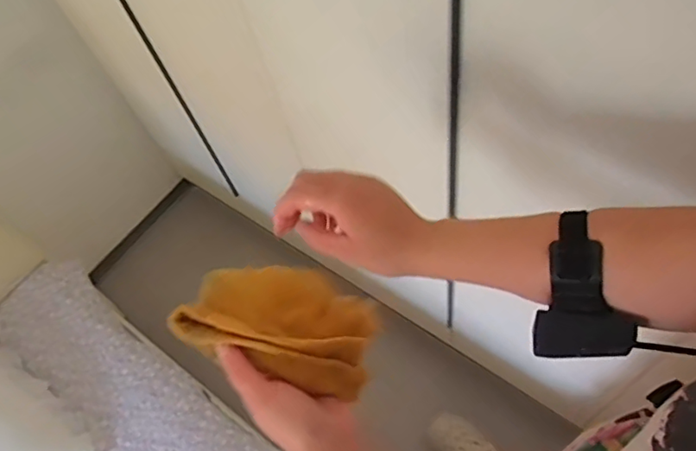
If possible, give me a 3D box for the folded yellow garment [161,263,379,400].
[{"bbox_3d":[-0.055,0.084,0.497,0.156,0.079,0.100,17,70,8],"label":"folded yellow garment"}]

